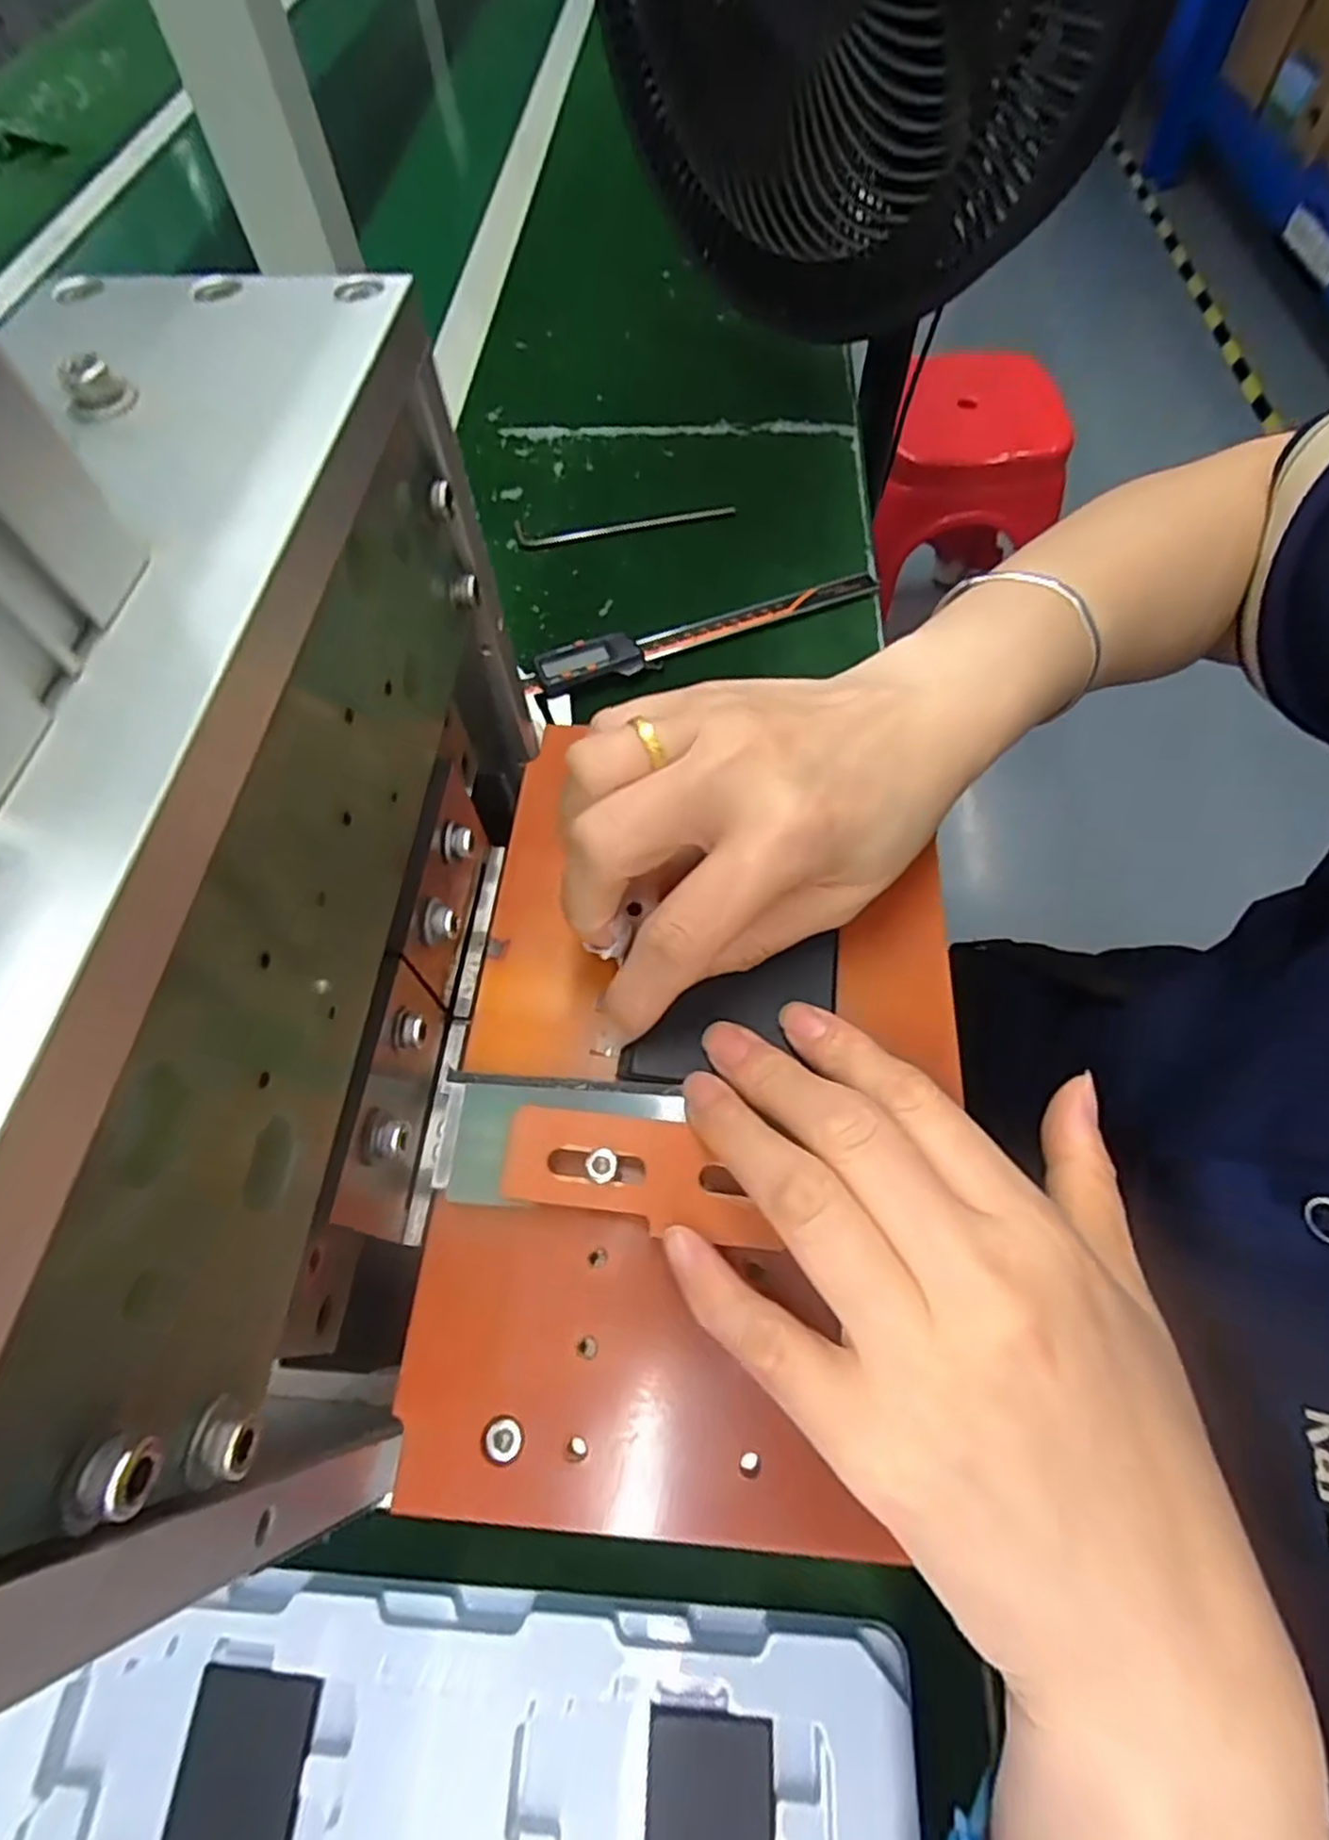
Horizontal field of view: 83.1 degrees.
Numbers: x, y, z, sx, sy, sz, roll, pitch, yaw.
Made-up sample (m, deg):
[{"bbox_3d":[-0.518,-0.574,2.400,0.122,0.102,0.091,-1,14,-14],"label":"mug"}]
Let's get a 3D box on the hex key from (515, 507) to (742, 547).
[{"bbox_3d":[-0.026,-0.263,0.497,0.145,0.006,0.023,-6,61,-1],"label":"hex key"}]

